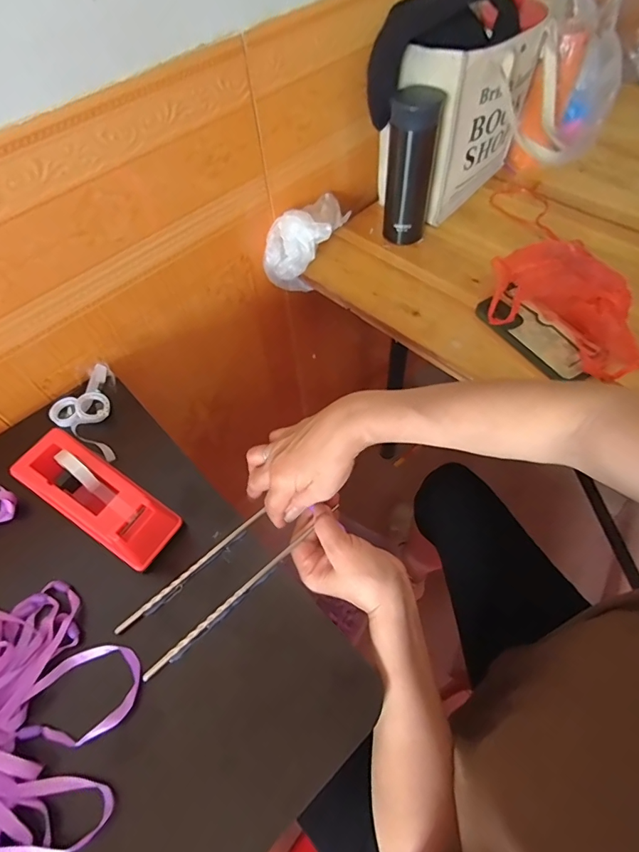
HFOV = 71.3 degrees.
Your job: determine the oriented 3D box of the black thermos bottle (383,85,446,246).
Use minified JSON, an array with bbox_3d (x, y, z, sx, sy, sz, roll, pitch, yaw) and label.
[{"bbox_3d":[0.130,-0.366,0.643,0.066,0.187,0.079,4,57,7],"label":"black thermos bottle"}]

